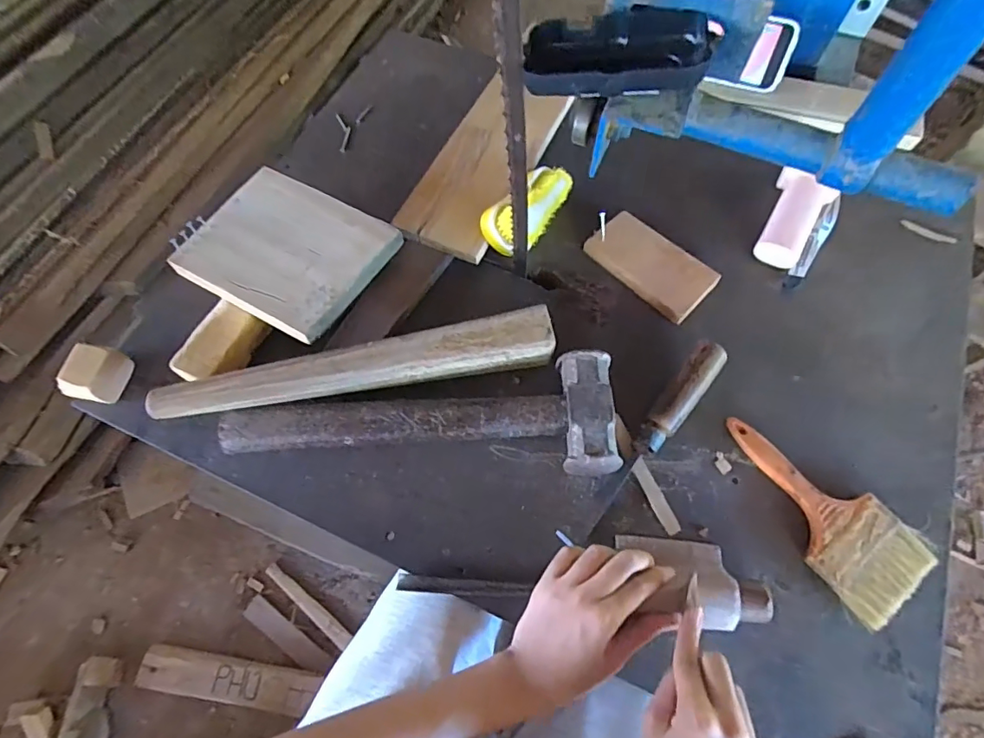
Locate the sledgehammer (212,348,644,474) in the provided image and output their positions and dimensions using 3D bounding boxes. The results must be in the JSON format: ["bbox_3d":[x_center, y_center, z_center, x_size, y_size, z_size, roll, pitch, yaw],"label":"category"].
[{"bbox_3d":[-0.053,0.038,0.486,0.360,0.051,0.107,3,65,3],"label":"sledgehammer"}]

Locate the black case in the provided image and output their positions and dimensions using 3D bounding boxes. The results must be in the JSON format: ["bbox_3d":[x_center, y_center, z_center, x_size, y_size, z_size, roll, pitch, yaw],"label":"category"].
[{"bbox_3d":[0.077,-0.197,0.326,0.110,0.028,0.057,0,65,1],"label":"black case"}]

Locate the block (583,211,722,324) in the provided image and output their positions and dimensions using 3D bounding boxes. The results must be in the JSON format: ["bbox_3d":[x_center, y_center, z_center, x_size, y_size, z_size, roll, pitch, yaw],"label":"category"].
[{"bbox_3d":[0.171,-0.113,0.558,0.130,0.016,0.072,42,72,18],"label":"block"}]

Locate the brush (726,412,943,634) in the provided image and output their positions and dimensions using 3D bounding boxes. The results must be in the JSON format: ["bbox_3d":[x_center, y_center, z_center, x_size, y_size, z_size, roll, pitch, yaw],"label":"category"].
[{"bbox_3d":[0.285,0.122,0.460,0.092,0.022,0.186,-37,70,-15],"label":"brush"}]

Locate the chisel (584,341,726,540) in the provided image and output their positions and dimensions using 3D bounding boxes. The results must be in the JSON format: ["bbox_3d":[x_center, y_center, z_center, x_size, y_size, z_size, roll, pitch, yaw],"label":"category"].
[{"bbox_3d":[0.151,0.062,0.474,0.030,0.031,0.215,34,70,16],"label":"chisel"}]

